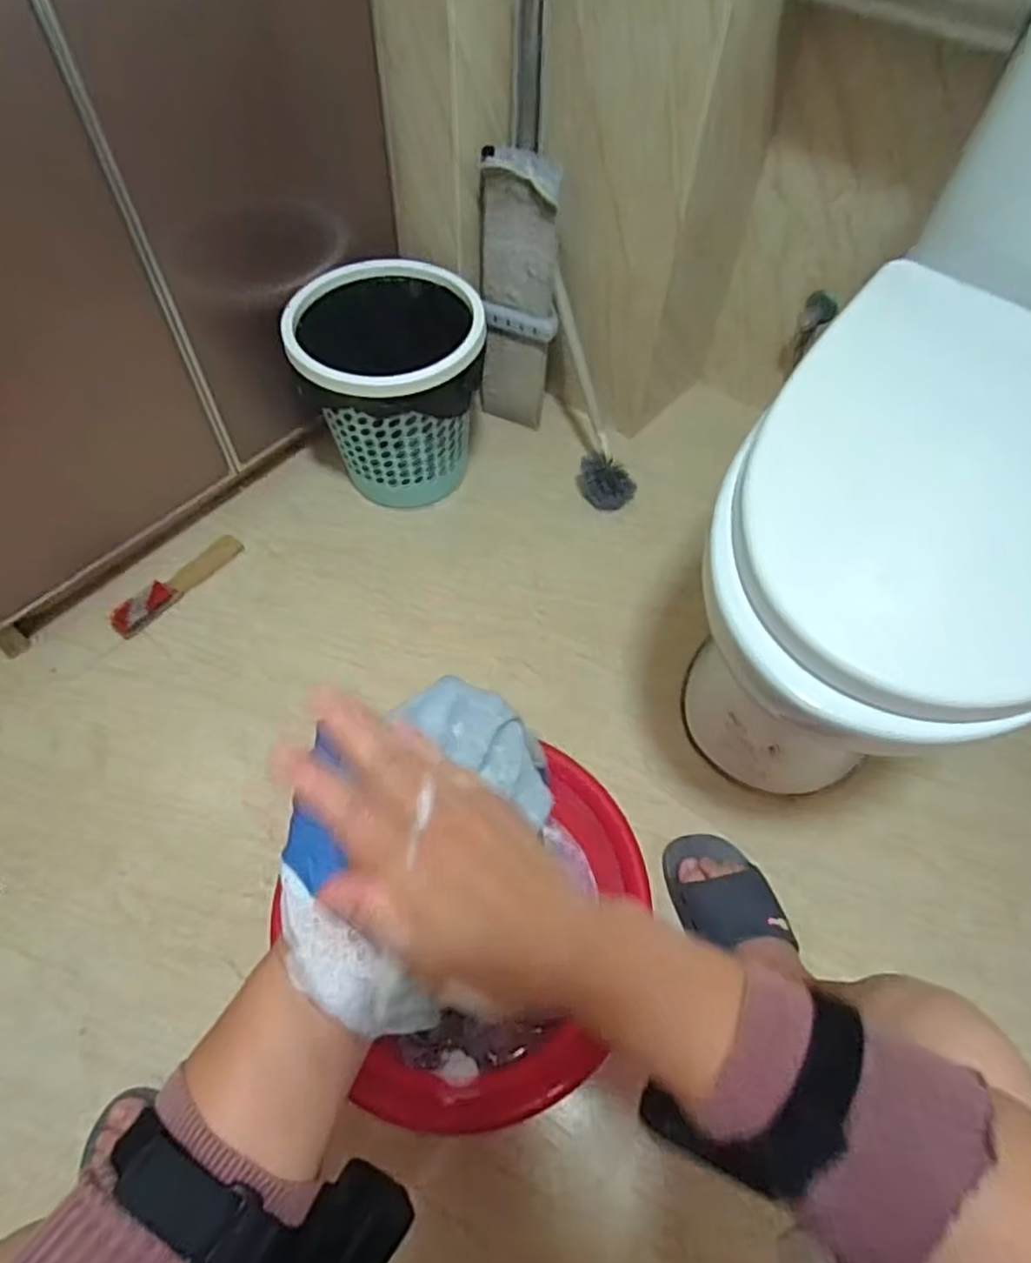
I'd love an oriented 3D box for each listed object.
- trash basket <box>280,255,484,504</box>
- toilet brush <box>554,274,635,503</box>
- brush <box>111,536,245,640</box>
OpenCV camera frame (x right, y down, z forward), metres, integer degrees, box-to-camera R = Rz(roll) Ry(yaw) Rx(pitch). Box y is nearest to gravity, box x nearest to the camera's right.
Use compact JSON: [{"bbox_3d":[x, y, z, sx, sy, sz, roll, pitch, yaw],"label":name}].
[{"bbox_3d":[-0.181,-0.355,1.051,0.249,0.283,0.226,-7,58,-7],"label":"trash basket"},{"bbox_3d":[0.119,-0.364,1.082,0.077,0.079,0.352,-14,96,-9],"label":"toilet brush"},{"bbox_3d":[-0.499,-0.073,1.024,0.047,0.025,0.211,38,65,20],"label":"brush"}]

